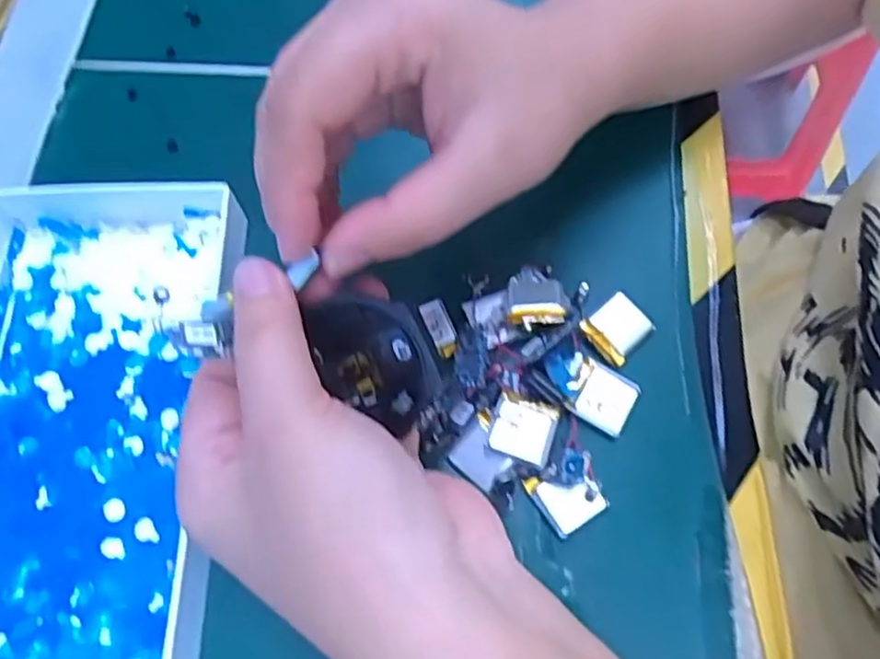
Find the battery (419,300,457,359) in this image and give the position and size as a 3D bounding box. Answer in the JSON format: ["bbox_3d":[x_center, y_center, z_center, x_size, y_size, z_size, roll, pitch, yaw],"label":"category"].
[{"bbox_3d":[0.000,-0.002,0.270,0.010,0.004,0.022,-22,68,-9],"label":"battery"}]

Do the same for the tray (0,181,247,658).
[{"bbox_3d":[-0.133,0.030,0.255,0.106,0.026,0.175,-2,67,1],"label":"tray"}]

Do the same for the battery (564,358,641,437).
[{"bbox_3d":[0.061,0.025,0.259,0.022,0.004,0.023,29,70,12],"label":"battery"}]

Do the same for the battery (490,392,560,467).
[{"bbox_3d":[0.030,0.036,0.250,0.021,0.011,0.022,18,68,8],"label":"battery"}]

